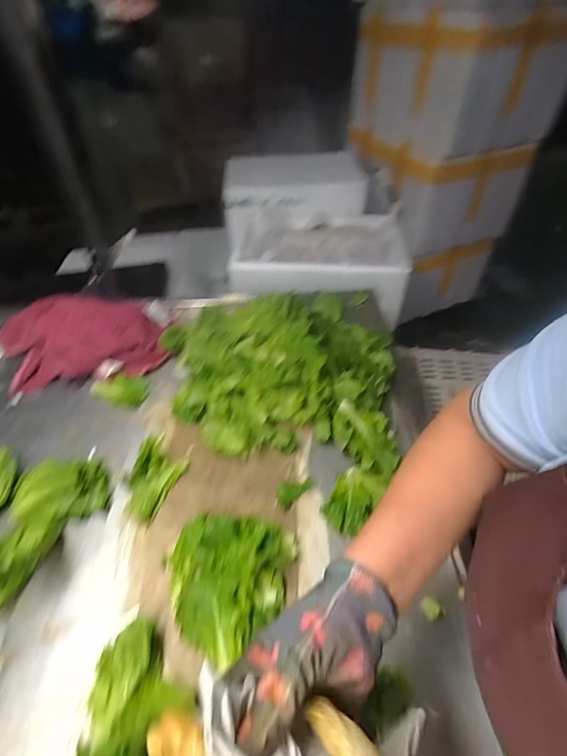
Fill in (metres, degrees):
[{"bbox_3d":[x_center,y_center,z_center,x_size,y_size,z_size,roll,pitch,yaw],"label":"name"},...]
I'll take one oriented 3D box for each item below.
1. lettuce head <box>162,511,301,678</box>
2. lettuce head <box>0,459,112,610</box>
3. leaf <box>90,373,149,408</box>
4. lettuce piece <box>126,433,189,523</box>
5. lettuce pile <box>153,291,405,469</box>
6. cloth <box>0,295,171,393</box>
[{"bbox_3d":[-0.063,0.204,0.420,0.132,0.049,0.137,0,45,0],"label":"lettuce head"},{"bbox_3d":[-0.285,0.164,0.453,0.094,0.069,0.180,15,47,15],"label":"lettuce head"},{"bbox_3d":[-0.265,0.018,0.628,0.082,0.024,0.052,4,46,4],"label":"leaf"},{"bbox_3d":[-0.168,0.129,0.514,0.061,0.025,0.122,5,46,6],"label":"lettuce piece"},{"bbox_3d":[-0.017,-0.032,0.618,0.371,0.101,0.322,5,46,6],"label":"lettuce pile"},{"bbox_3d":[-0.356,-0.073,0.668,0.289,0.090,0.161,-6,46,-5],"label":"cloth"}]

